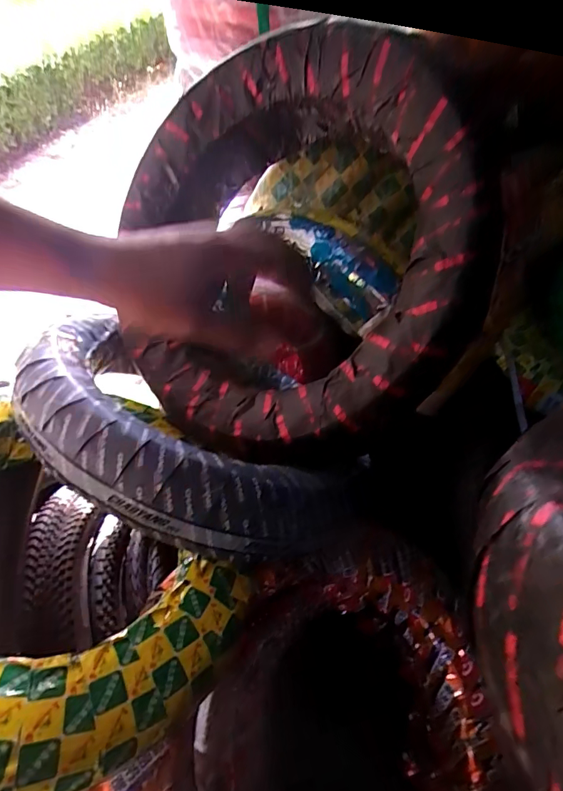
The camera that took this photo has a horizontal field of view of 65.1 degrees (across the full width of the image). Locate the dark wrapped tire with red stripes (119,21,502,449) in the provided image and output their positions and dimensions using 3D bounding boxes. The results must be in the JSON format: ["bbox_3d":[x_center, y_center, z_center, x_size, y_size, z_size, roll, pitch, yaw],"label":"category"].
[{"bbox_3d":[0.007,-0.142,0.451,0.384,0.375,0.106,11,7,27],"label":"dark wrapped tire with red stripes"}]

